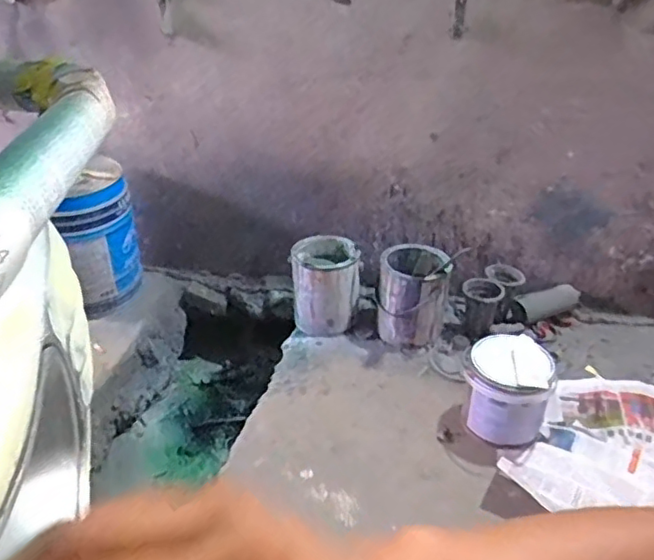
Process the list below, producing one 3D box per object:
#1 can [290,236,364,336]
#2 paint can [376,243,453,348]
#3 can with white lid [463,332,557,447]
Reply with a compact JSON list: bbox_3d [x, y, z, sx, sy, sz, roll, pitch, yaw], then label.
[{"bbox_3d":[-0.002,0.015,1.497,0.166,0.186,0.165,-1,32,-3],"label":"can"},{"bbox_3d":[0.205,0.031,1.458,0.164,0.191,0.167,0,32,0],"label":"paint can"},{"bbox_3d":[0.347,0.213,1.174,0.159,0.171,0.151,16,35,24],"label":"can with white lid"}]

